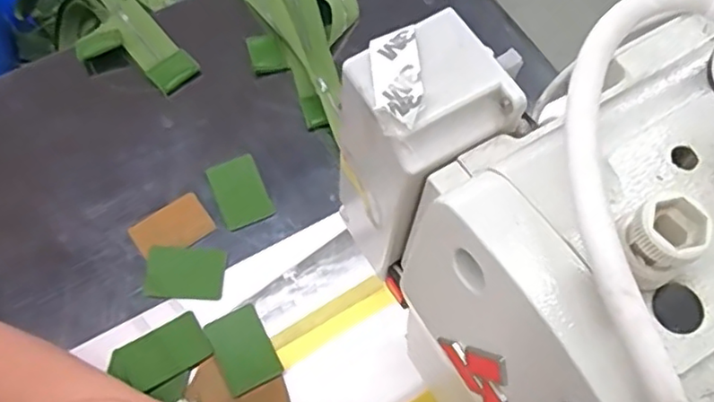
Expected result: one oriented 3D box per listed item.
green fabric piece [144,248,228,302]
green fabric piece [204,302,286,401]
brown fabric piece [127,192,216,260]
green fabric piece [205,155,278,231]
[{"bbox_3d":[-0.117,0.048,0.426,0.053,0.004,0.035,3,66,-1],"label":"green fabric piece"},{"bbox_3d":[-0.073,0.095,0.403,0.035,0.005,0.051,-26,70,-13],"label":"green fabric piece"},{"bbox_3d":[-0.129,0.020,0.437,0.051,0.004,0.035,-34,72,-16],"label":"brown fabric piece"},{"bbox_3d":[-0.084,-0.007,0.450,0.035,0.005,0.050,-22,69,-11],"label":"green fabric piece"}]

